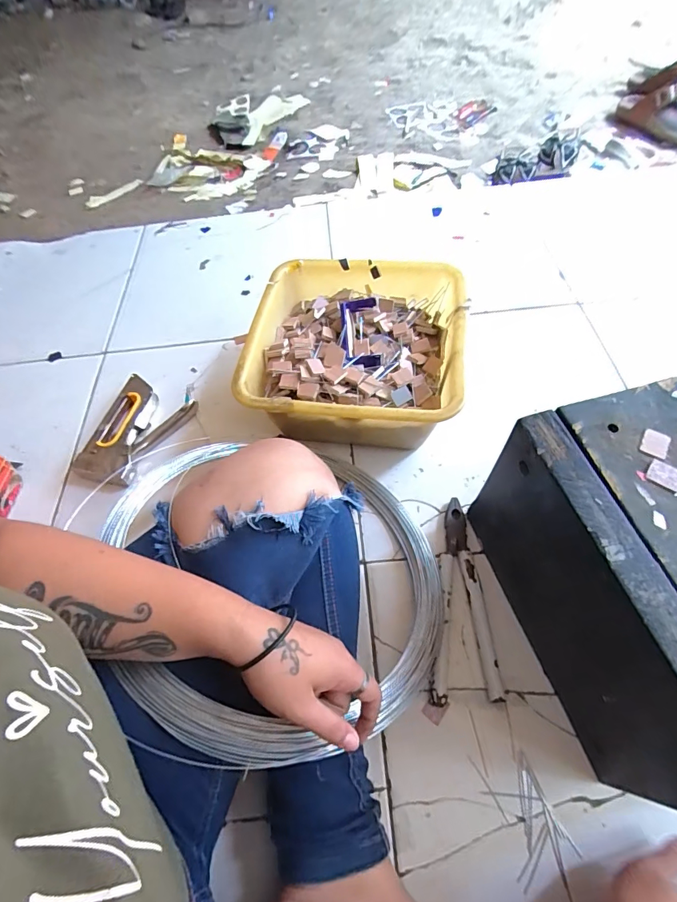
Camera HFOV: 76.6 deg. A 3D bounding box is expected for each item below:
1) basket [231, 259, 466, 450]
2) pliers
[{"bbox_3d":[0.024,-0.124,0.591,0.261,0.126,0.262,6,60,8],"label":"basket"},{"bbox_3d":[0.144,0.162,0.477,0.067,0.022,0.215,6,60,8],"label":"pliers"}]

